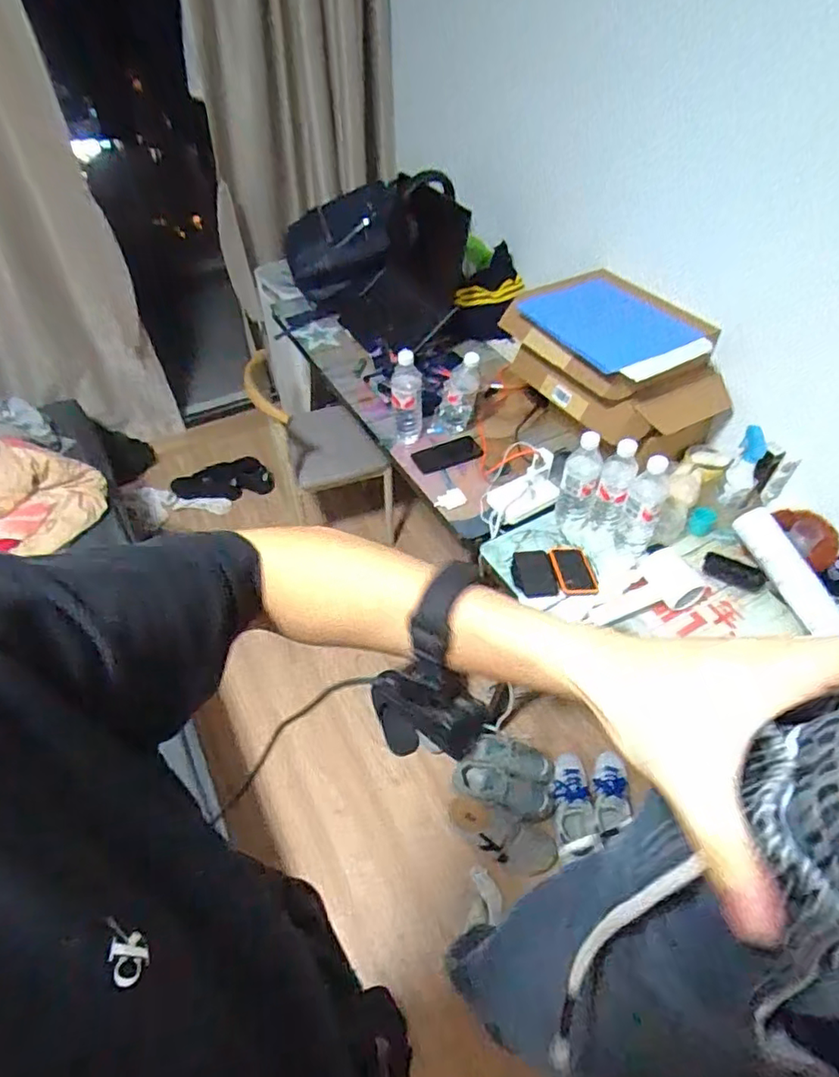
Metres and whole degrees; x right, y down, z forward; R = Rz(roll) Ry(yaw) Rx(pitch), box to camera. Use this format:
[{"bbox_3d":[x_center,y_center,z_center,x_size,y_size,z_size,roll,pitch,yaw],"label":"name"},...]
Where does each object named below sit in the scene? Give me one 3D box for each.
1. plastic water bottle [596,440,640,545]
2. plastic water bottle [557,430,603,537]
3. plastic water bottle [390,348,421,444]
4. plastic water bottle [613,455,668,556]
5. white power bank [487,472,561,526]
[{"bbox_3d":[0.365,-0.080,1.120,0.066,0.221,0.068,18,50,15],"label":"plastic water bottle"},{"bbox_3d":[0.313,-0.105,1.141,0.069,0.217,0.056,14,49,12],"label":"plastic water bottle"},{"bbox_3d":[-0.031,-0.324,1.343,0.070,0.221,0.085,1,47,0],"label":"plastic water bottle"},{"bbox_3d":[0.421,-0.056,1.097,0.068,0.217,0.062,22,51,18],"label":"plastic water bottle"},{"bbox_3d":[0.218,-0.092,1.230,0.133,0.021,0.094,-31,62,0],"label":"white power bank"}]

